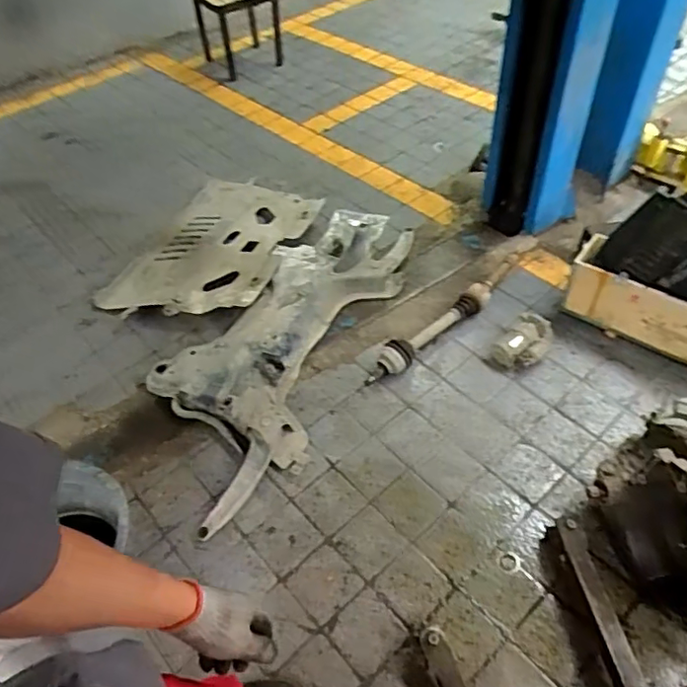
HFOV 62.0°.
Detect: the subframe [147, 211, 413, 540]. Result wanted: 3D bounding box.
[{"bbox_3d":[-0.193,-0.097,1.945,0.532,0.189,1.429,17,51,19],"label":"subframe"}]

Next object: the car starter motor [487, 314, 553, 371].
[{"bbox_3d":[0.598,-0.005,1.882,0.232,0.075,0.129,-35,54,-24],"label":"car starter motor"}]

